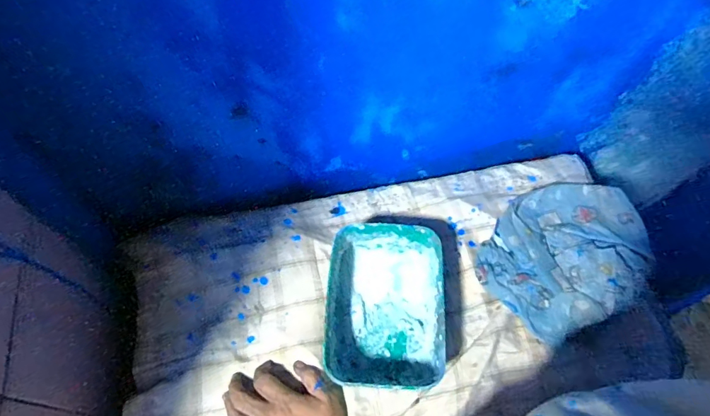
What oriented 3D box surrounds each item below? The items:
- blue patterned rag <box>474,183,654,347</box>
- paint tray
[{"bbox_3d":[0.306,0.062,0.620,0.272,0.047,0.197,-22,63,-12],"label":"blue patterned rag"},{"bbox_3d":[0.036,0.122,0.571,0.137,0.069,0.188,3,61,1],"label":"paint tray"}]

